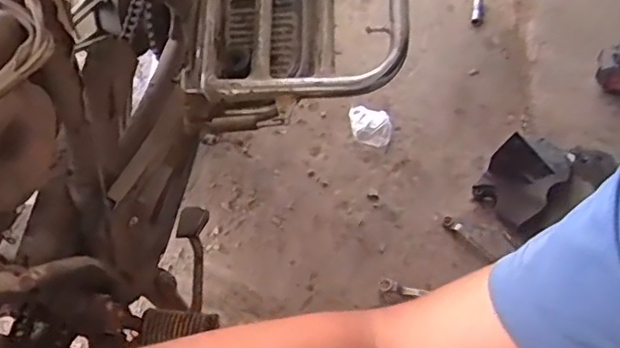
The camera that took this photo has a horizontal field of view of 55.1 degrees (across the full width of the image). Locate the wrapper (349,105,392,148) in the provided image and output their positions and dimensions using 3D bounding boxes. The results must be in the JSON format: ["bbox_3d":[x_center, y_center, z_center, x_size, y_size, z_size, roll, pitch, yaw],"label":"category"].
[{"bbox_3d":[0.117,-0.091,1.130,0.075,0.014,0.089,-4,58,1],"label":"wrapper"}]

